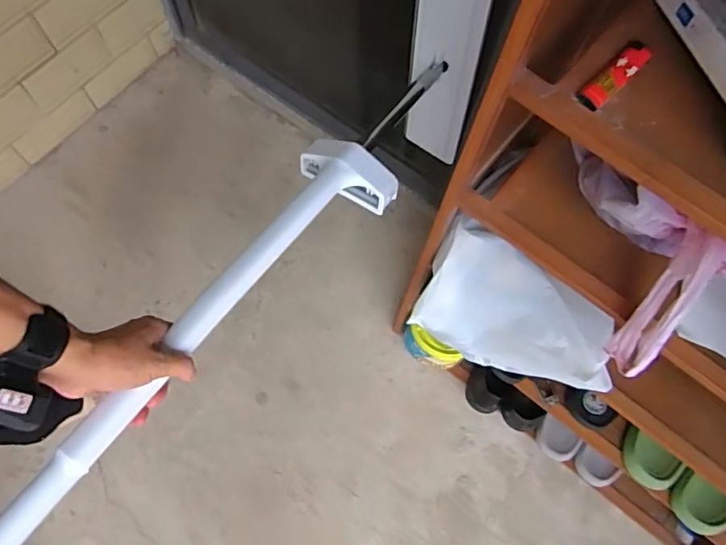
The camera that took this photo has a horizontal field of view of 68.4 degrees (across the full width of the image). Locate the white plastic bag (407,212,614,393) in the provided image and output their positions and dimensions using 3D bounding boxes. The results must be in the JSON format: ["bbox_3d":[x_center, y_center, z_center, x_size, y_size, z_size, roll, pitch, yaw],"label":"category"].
[{"bbox_3d":[0.203,0.055,0.707,0.248,0.110,0.144,25,70,6],"label":"white plastic bag"}]

